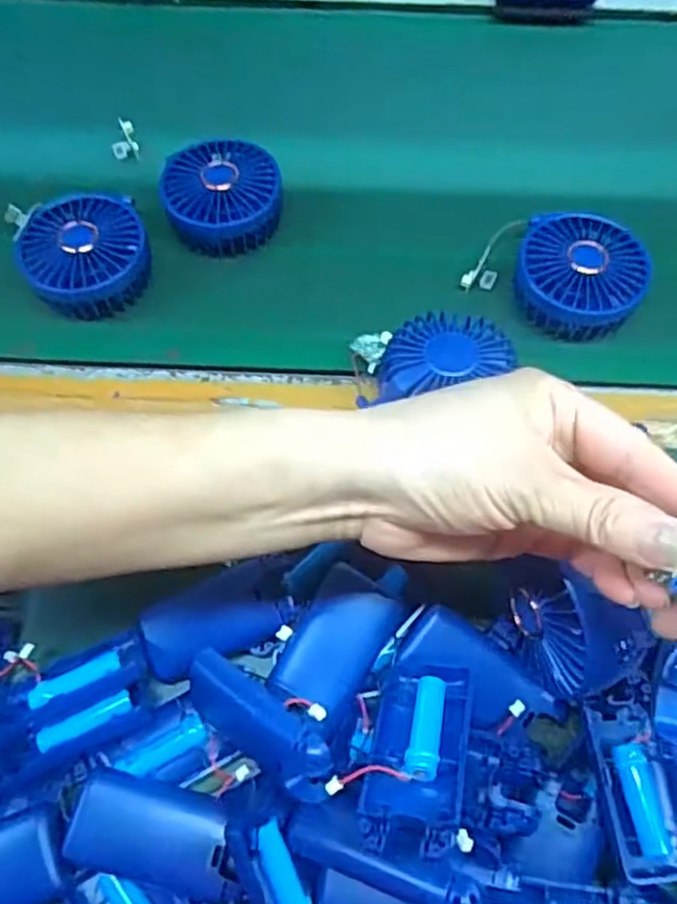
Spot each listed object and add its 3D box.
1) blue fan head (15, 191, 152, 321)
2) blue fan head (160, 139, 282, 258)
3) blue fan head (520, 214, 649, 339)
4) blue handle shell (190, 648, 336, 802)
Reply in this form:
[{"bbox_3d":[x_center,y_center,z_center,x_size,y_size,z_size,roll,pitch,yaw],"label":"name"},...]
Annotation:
[{"bbox_3d":[-0.178,-0.141,0.511,0.084,0.035,0.095,-14,65,-7],"label":"blue fan head"},{"bbox_3d":[-0.085,-0.187,0.530,0.082,0.040,0.074,-10,65,-5],"label":"blue fan head"},{"bbox_3d":[0.168,-0.125,0.502,0.084,0.033,0.088,0,64,0],"label":"blue fan head"},{"bbox_3d":[-0.040,0.133,0.351,0.090,0.035,0.027,23,64,37],"label":"blue handle shell"}]

